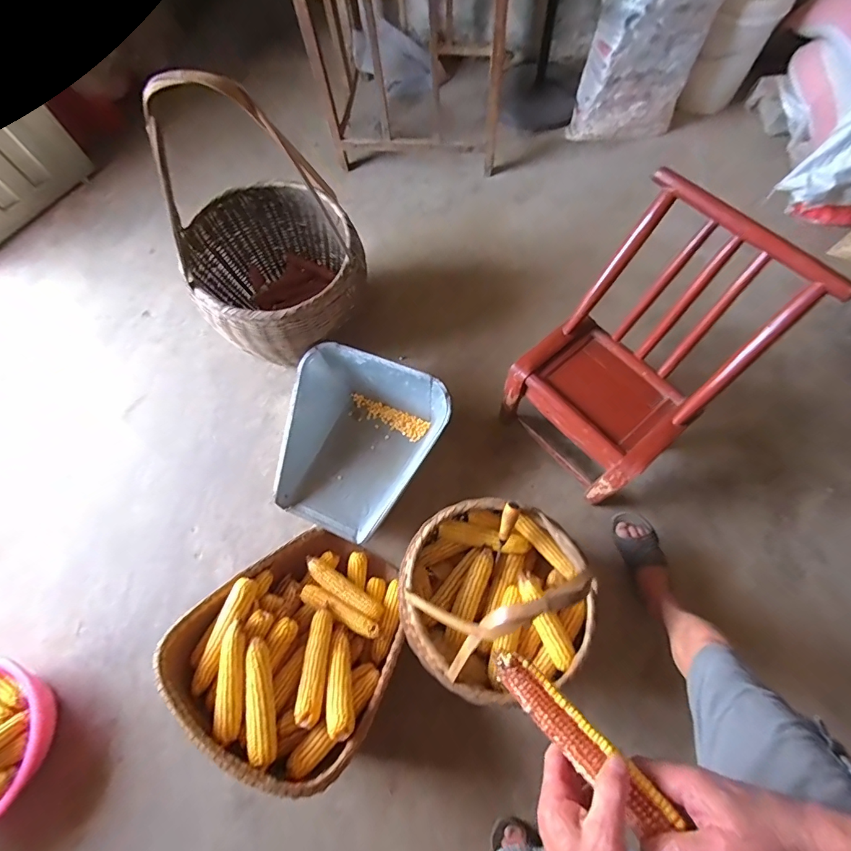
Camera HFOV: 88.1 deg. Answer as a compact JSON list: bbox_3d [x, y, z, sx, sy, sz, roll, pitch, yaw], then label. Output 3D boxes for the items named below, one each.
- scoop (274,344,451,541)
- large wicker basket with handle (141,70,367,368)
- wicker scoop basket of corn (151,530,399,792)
[{"bbox_3d":[-0.193,0.055,1.198,0.399,0.212,0.442,20,71,11],"label":"scoop"},{"bbox_3d":[-0.421,-0.485,1.132,0.449,0.633,0.499,-27,69,-7],"label":"large wicker basket with handle"},{"bbox_3d":[-0.274,0.468,1.000,0.431,0.290,0.420,26,73,14],"label":"wicker scoop basket of corn"}]

